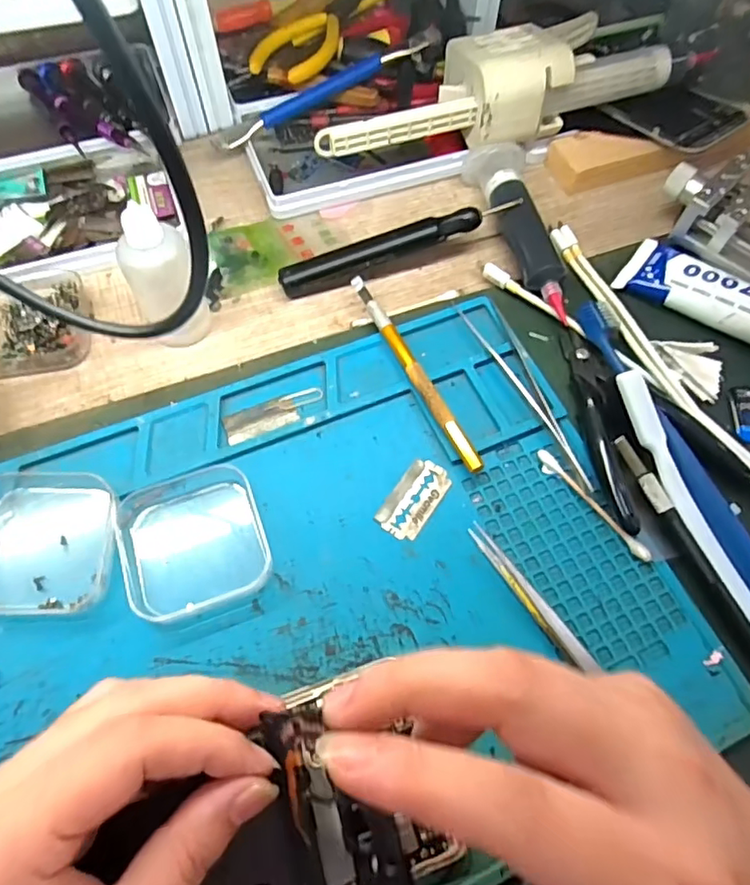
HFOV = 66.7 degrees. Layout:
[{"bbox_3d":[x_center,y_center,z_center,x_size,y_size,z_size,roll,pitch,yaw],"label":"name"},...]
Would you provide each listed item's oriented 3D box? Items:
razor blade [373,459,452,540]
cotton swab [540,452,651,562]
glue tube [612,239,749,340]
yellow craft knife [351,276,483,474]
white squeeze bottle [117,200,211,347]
[{"bbox_3d":[0.020,0.027,0.281,0.022,0.004,0.042,33,67,15],"label":"razor blade"},{"bbox_3d":[0.107,0.030,0.281,0.008,0.004,0.071,-36,69,-18],"label":"cotton swab"},{"bbox_3d":[0.211,-0.082,0.325,0.131,0.025,0.042,33,67,15],"label":"glue tube"},{"bbox_3d":[0.020,-0.040,0.310,0.008,0.012,0.134,-24,66,-13],"label":"yellow craft knife"},{"bbox_3d":[-0.107,-0.082,0.294,0.033,0.076,0.026,-27,66,-14],"label":"white squeeze bottle"}]

